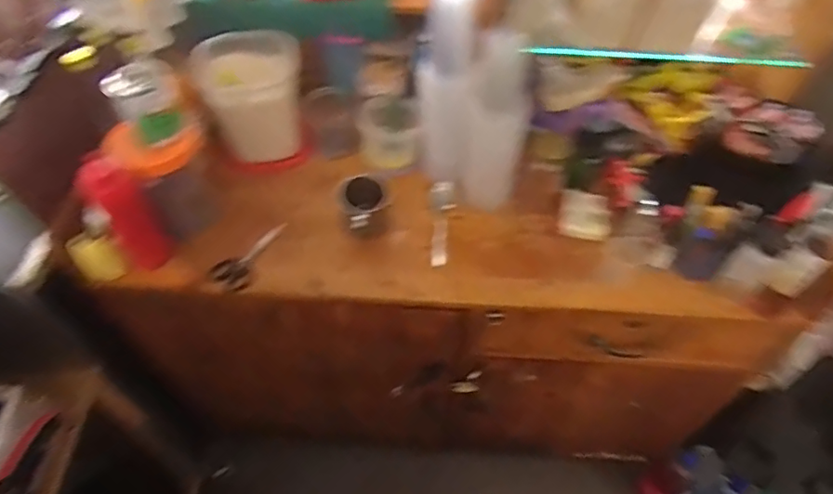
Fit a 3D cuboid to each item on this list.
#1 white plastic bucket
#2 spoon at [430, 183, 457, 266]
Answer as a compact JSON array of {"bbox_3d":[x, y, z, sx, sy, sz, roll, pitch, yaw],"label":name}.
[{"bbox_3d":[-0.297,-0.281,1.025,0.182,0.169,0.152,-11,55,-7],"label":"white plastic bucket"},{"bbox_3d":[0.046,-0.041,0.955,0.042,0.014,0.156,0,65,1],"label":"spoon"}]

